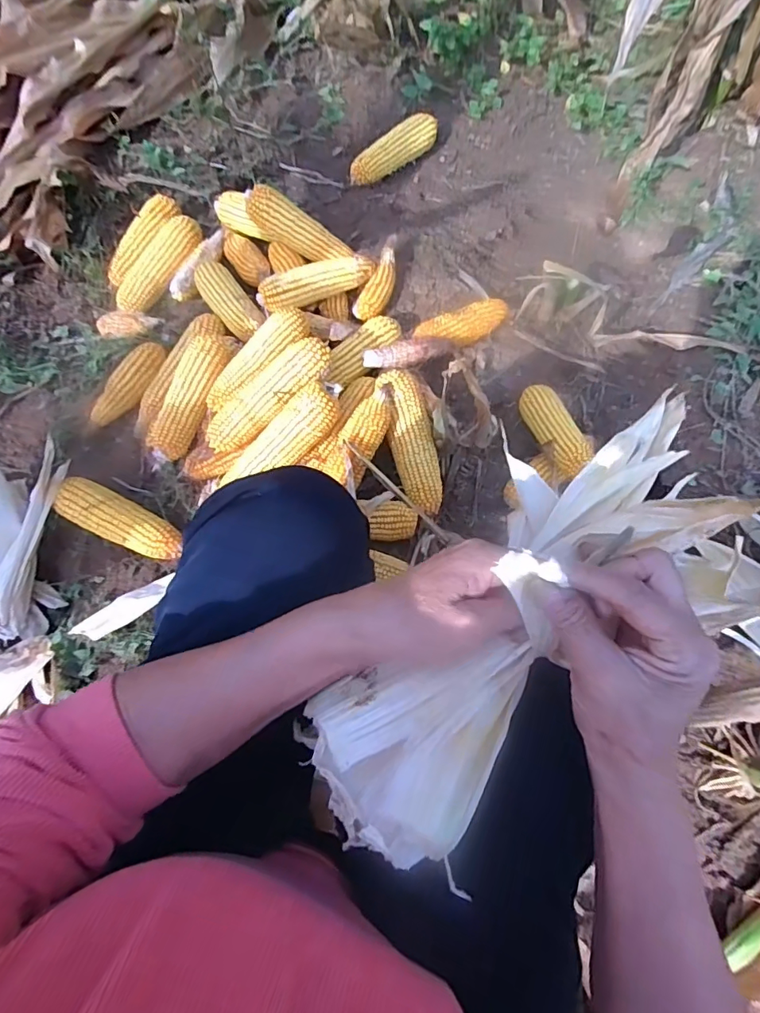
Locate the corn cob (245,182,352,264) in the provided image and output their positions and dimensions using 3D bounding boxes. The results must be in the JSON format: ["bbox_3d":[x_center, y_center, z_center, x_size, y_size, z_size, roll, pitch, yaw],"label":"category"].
[{"bbox_3d":[-0.135,-0.466,0.836,0.177,0.046,0.055,25,75,-17],"label":"corn cob"}]

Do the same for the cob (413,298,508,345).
[{"bbox_3d":[0.138,-0.299,0.815,0.177,0.042,0.063,-21,76,-6],"label":"cob"}]

